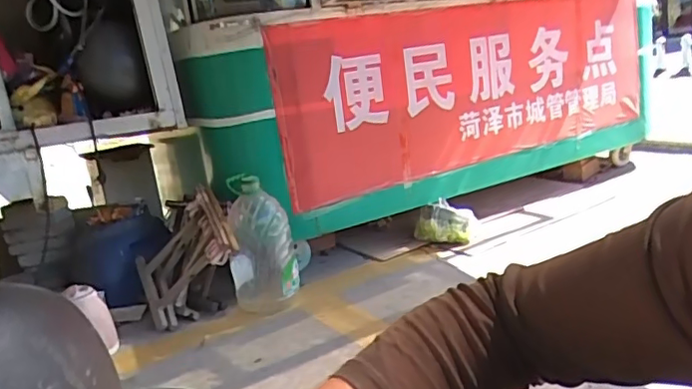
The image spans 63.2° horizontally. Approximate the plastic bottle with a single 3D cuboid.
[{"bbox_3d":[-0.290,0.163,1.906,0.219,0.436,0.210,-10,13,-9],"label":"plastic bottle"}]

